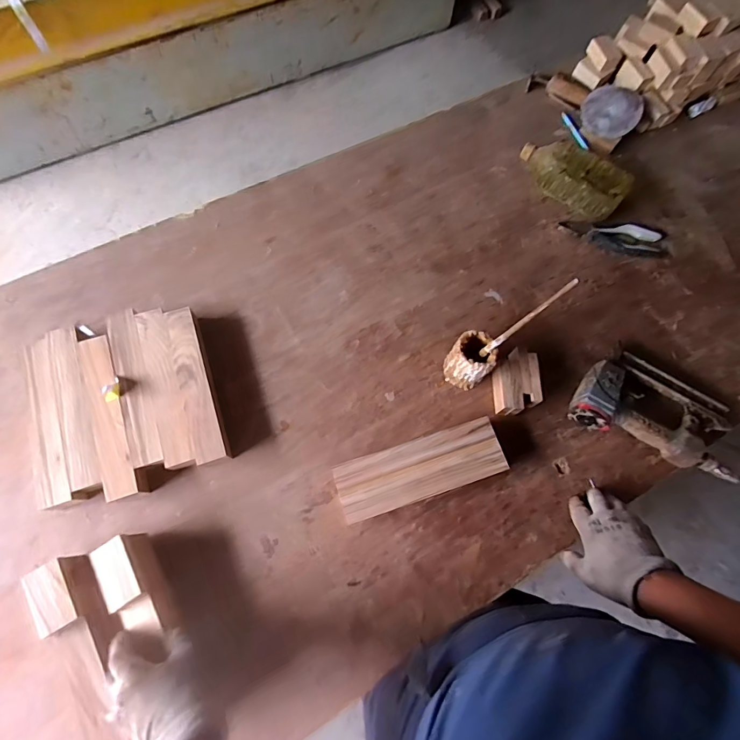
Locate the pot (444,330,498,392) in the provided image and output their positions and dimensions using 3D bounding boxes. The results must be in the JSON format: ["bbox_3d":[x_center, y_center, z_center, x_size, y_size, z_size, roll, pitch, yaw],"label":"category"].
[{"bbox_3d":[0.162,-0.014,0.675,0.067,0.098,0.065,1,72,-4],"label":"pot"}]

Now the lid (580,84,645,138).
[{"bbox_3d":[0.513,-0.553,0.888,0.120,0.013,0.112,-5,76,20],"label":"lid"}]

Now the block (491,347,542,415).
[{"bbox_3d":[0.242,0.020,0.692,0.070,0.044,0.103,-2,72,-5],"label":"block"}]

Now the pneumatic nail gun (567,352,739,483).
[{"bbox_3d":[0.469,0.065,0.684,0.254,0.059,0.149,26,72,5],"label":"pneumatic nail gun"}]

